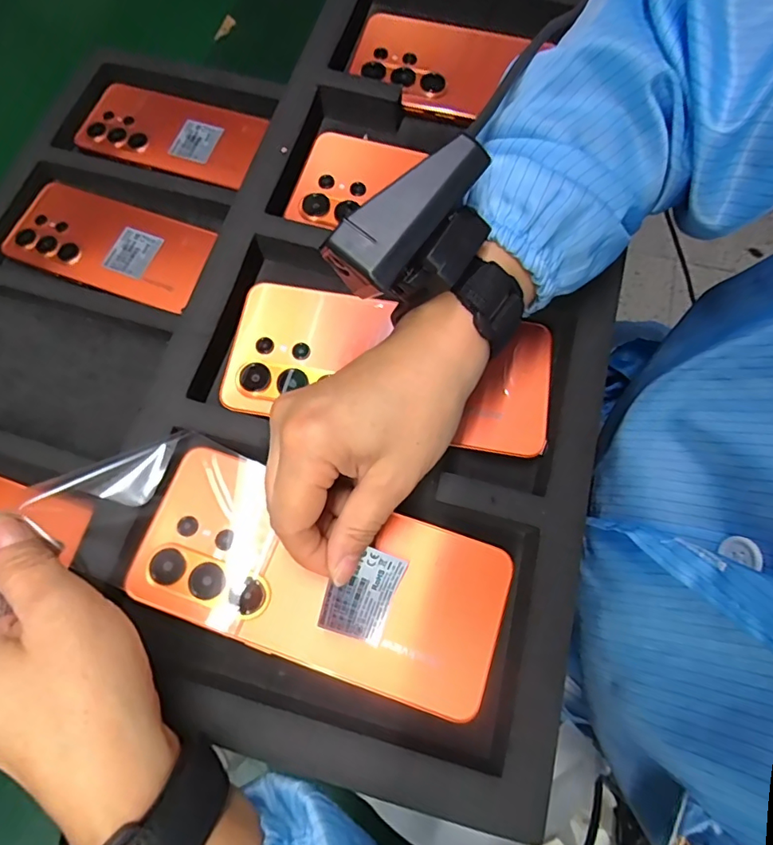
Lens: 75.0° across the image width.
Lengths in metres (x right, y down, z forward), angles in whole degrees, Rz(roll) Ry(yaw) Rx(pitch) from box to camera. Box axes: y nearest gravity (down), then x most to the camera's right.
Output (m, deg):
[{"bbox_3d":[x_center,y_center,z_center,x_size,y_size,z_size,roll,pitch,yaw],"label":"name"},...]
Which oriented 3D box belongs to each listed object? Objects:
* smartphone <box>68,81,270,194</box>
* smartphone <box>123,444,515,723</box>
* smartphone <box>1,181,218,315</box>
[{"bbox_3d":[-0.187,-0.255,0.437,0.161,0.005,0.080,18,73,6],"label":"smartphone"},{"bbox_3d":[-0.030,0.069,0.231,0.168,0.015,0.076,19,71,4],"label":"smartphone"},{"bbox_3d":[-0.217,-0.142,0.397,0.157,0.004,0.078,20,73,7],"label":"smartphone"}]

